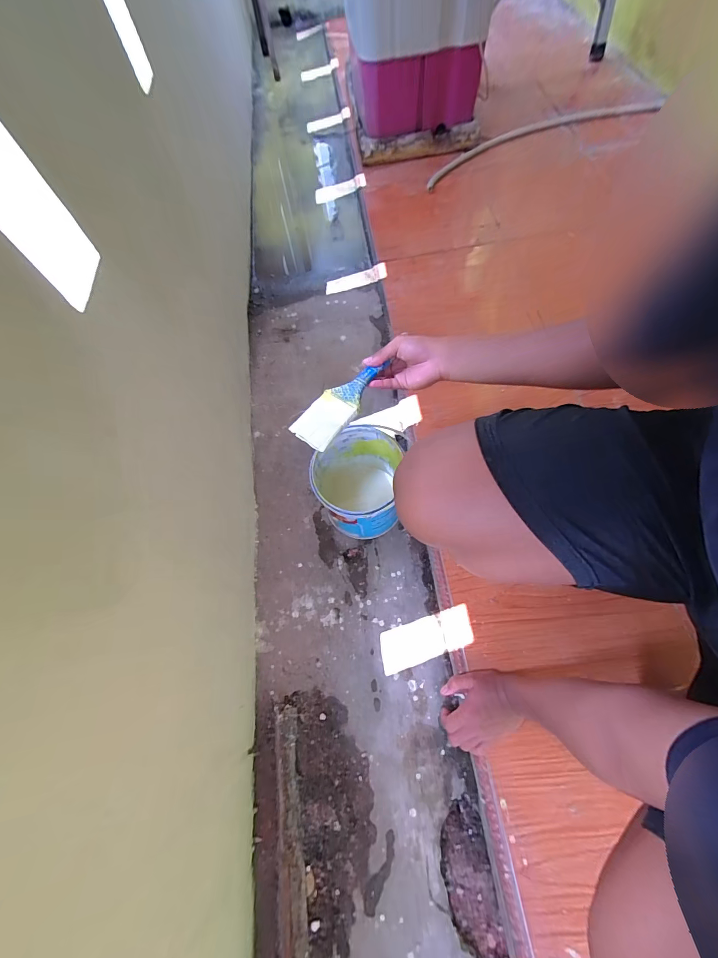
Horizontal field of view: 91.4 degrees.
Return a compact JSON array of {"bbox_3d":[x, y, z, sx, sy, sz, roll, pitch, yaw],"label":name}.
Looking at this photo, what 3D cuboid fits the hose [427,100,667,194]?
[{"bbox_3d":[0.648,-1.271,1.310,0.937,0.044,0.199,-22,69,-6],"label":"hose"}]

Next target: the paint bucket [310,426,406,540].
[{"bbox_3d":[-0.001,0.014,0.739,0.177,0.191,0.185,-1,68,3],"label":"paint bucket"}]

